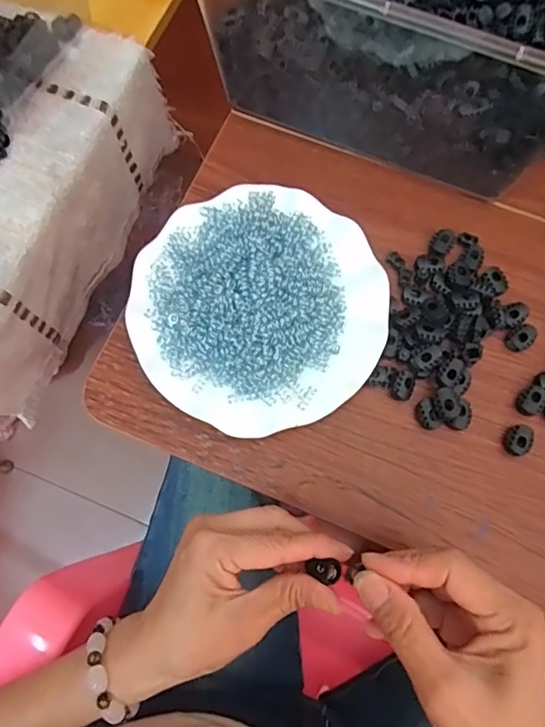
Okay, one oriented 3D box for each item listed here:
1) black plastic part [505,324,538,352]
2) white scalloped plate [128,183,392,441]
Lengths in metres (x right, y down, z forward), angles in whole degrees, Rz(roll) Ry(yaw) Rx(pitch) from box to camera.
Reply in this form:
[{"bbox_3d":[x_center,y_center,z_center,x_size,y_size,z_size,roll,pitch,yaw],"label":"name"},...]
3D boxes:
[{"bbox_3d":[0.189,-0.021,0.378,0.023,0.008,0.017,-38,78,-10],"label":"black plastic part"},{"bbox_3d":[-0.008,-0.042,0.369,0.178,0.032,0.179,0,75,0],"label":"white scalloped plate"}]

